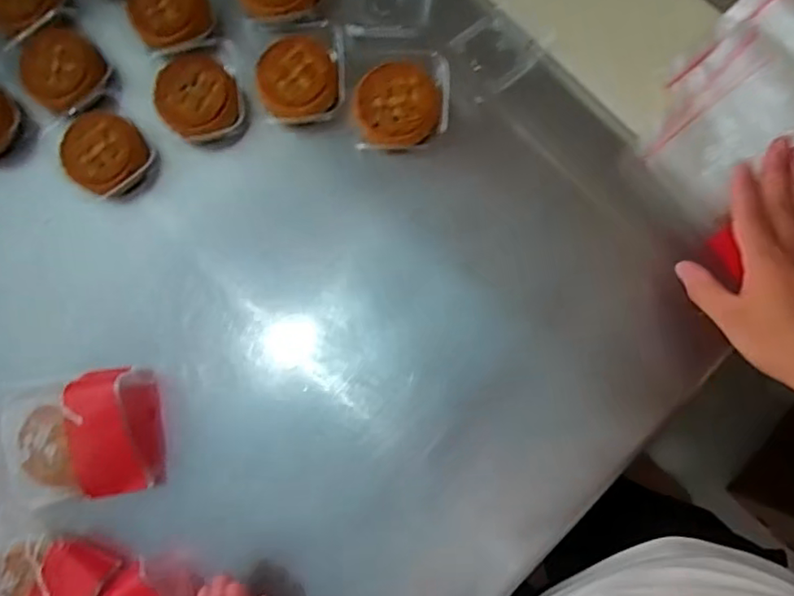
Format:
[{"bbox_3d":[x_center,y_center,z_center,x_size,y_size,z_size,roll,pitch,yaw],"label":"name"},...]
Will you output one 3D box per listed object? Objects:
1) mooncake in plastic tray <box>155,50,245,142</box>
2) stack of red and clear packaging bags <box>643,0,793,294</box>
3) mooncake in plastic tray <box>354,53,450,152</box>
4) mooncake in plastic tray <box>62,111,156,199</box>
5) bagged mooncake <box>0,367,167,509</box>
[{"bbox_3d":[-0.165,-0.168,0.474,0.065,0.034,0.064,0,83,3],"label":"mooncake in plastic tray"},{"bbox_3d":[0.281,-0.127,0.426,0.168,0.049,0.167,-41,83,-2],"label":"stack of red and clear packaging bags"},{"bbox_3d":[0.002,-0.161,0.466,0.080,0.035,0.079,-1,83,3],"label":"mooncake in plastic tray"},{"bbox_3d":[-0.246,-0.123,0.475,0.064,0.028,0.075,-43,83,-3],"label":"mooncake in plastic tray"},{"bbox_3d":[-0.255,0.108,0.438,0.131,0.040,0.096,-10,82,2],"label":"bagged mooncake"}]

